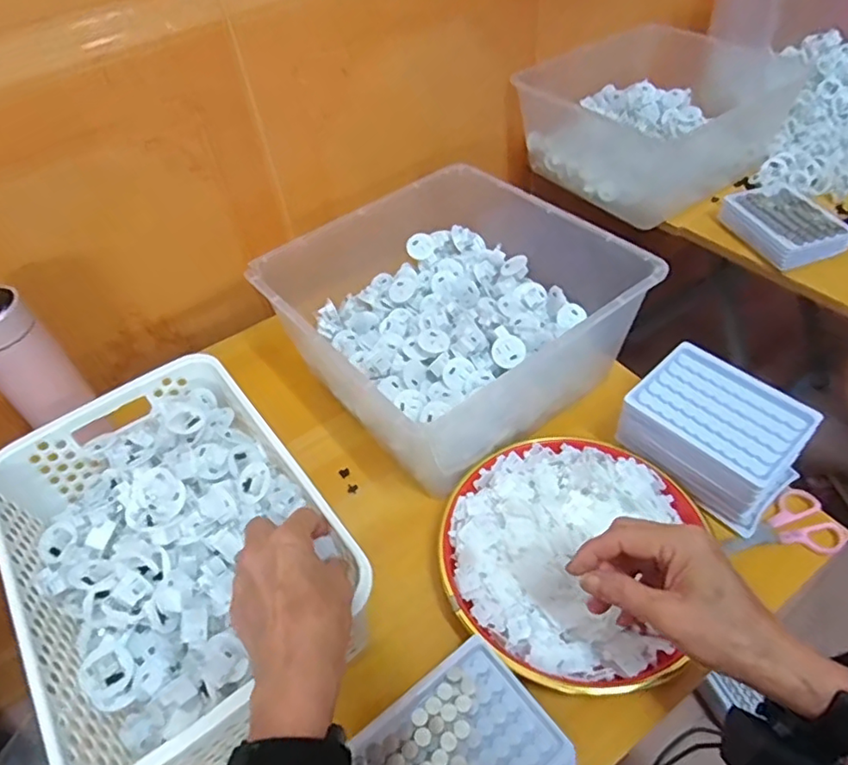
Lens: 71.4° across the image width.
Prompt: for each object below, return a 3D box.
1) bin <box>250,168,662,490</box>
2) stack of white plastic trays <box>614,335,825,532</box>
[{"bbox_3d":[0.027,-0.079,0.625,0.307,0.121,0.306,-34,53,-22],"label":"bin"},{"bbox_3d":[0.261,0.047,0.535,0.104,0.074,0.140,-36,54,-24],"label":"stack of white plastic trays"}]

